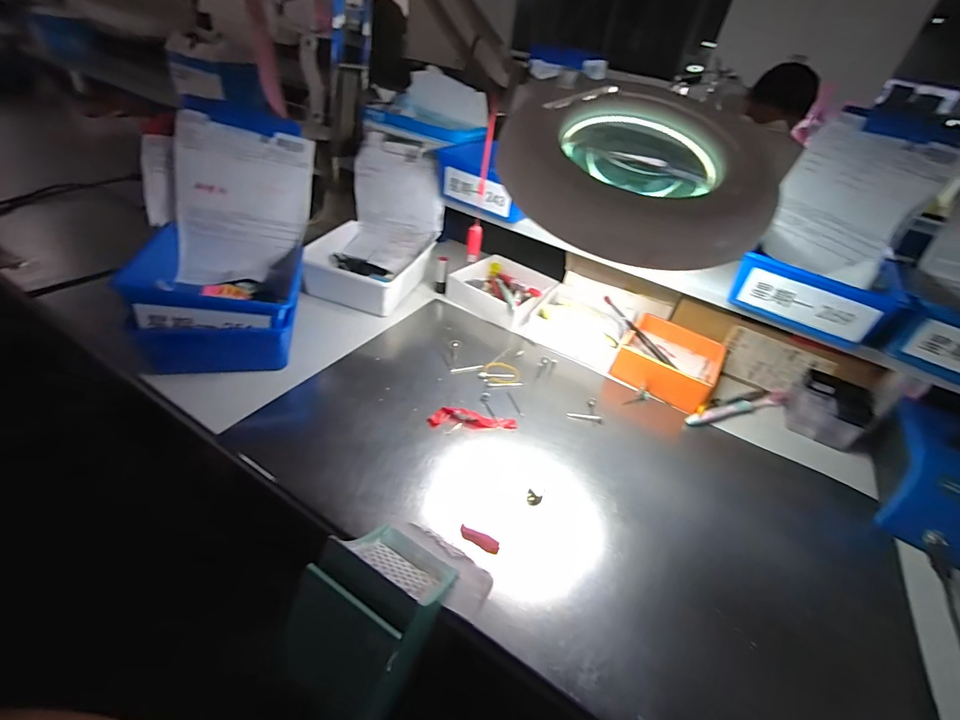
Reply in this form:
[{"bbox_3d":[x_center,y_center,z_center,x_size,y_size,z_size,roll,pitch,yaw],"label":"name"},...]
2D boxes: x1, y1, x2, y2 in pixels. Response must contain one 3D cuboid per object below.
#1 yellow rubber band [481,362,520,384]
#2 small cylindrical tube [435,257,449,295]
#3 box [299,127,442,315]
[{"bbox_3d":[0.027,0.017,0.544,0.047,0.005,0.042,24,43,12],"label":"yellow rubber band"},{"bbox_3d":[-0.061,-0.138,0.678,0.019,0.062,0.018,7,38,-5],"label":"small cylindrical tube"},{"bbox_3d":[-0.158,-0.213,0.643,0.169,0.175,0.201,20,40,13],"label":"box"}]

